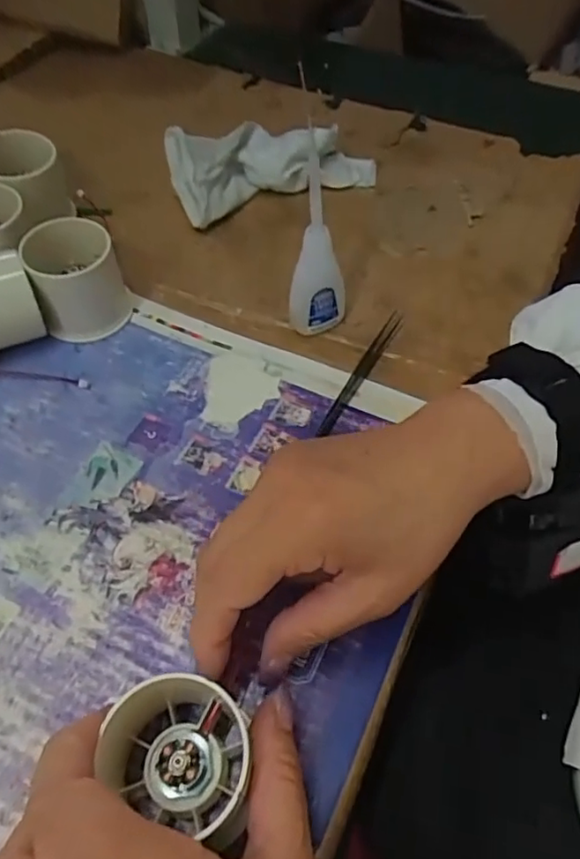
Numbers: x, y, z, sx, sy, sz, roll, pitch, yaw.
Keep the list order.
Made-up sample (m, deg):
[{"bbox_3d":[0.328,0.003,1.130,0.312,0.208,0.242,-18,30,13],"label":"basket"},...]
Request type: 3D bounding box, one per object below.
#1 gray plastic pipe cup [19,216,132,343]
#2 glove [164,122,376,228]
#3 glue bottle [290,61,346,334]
[{"bbox_3d":[-0.126,-0.089,0.356,0.048,0.053,0.049,1,55,-1],"label":"gray plastic pipe cup"},{"bbox_3d":[-0.012,-0.202,0.448,0.151,0.038,0.065,-20,58,-15],"label":"glove"},{"bbox_3d":[0.018,-0.104,0.325,0.031,0.125,0.029,6,55,3],"label":"glue bottle"}]

